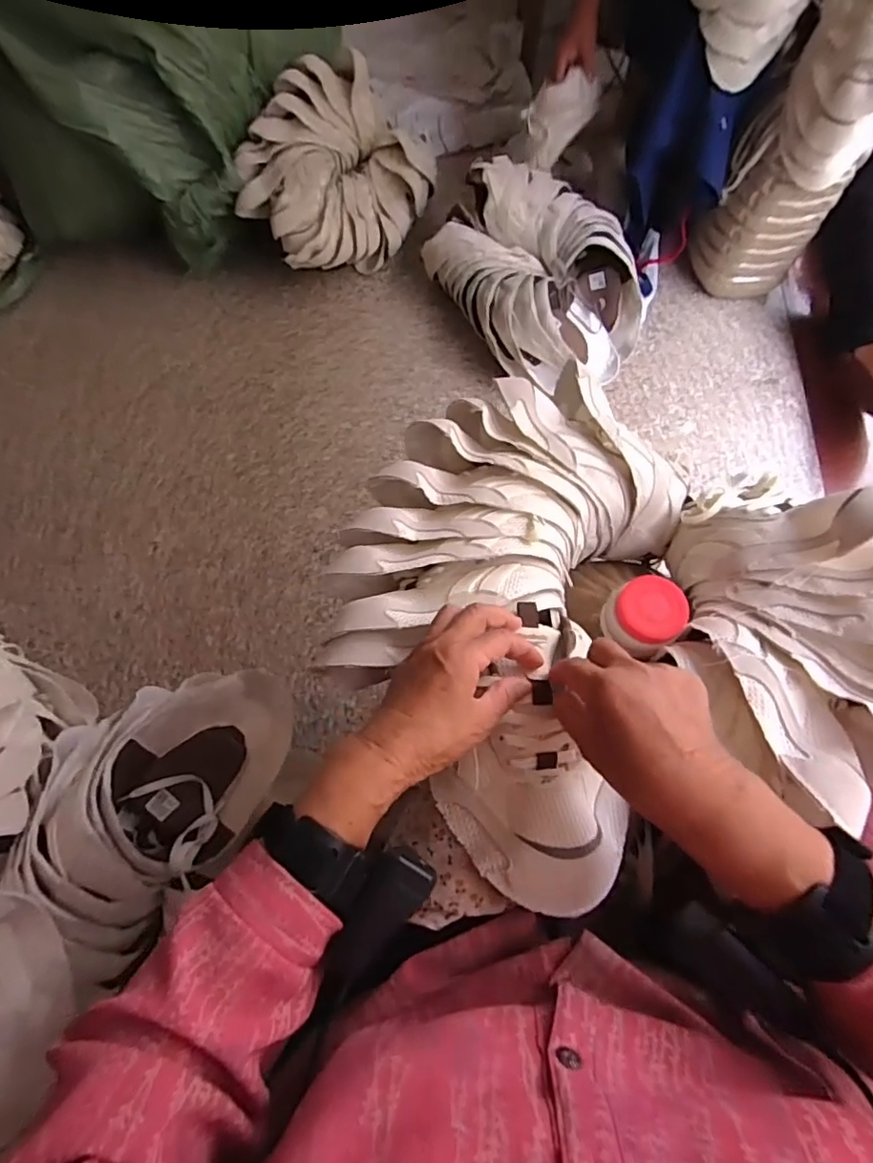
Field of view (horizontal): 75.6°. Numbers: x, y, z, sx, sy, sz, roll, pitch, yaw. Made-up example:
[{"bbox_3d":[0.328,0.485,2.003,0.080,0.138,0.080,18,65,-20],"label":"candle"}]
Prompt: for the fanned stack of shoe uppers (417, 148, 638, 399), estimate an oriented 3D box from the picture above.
[{"bbox_3d":[0.196,-0.561,1.045,0.297,0.183,0.378,-28,70,-10],"label":"fanned stack of shoe uppers"}]

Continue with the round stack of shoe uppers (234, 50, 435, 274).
[{"bbox_3d":[-0.196,-0.769,1.094,0.296,0.246,0.359,17,69,7],"label":"round stack of shoe uppers"}]

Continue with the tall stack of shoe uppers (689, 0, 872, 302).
[{"bbox_3d":[0.620,-0.760,0.926,0.175,0.586,0.213,-6,68,-2],"label":"tall stack of shoe uppers"}]

